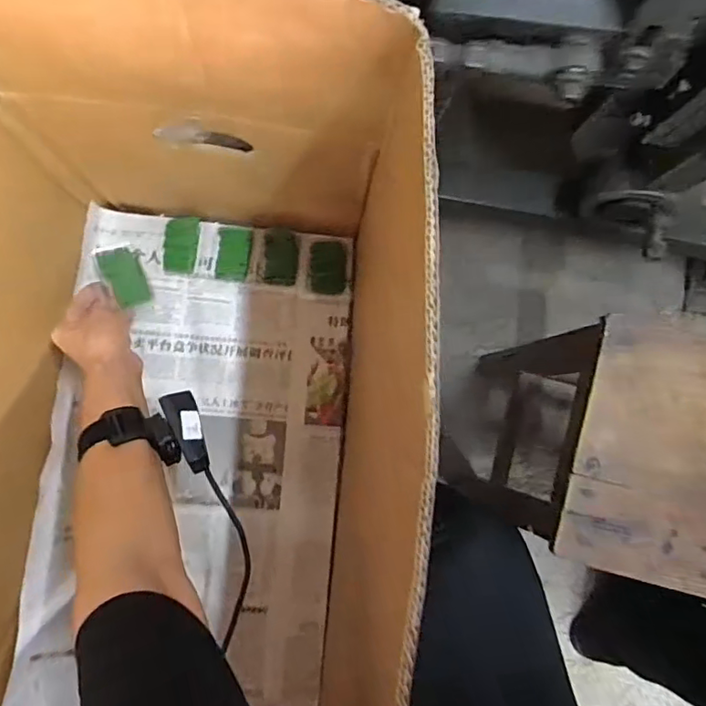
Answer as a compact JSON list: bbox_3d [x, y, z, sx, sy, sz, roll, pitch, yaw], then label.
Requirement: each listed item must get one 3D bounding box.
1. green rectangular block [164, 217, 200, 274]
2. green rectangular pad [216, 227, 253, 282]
[{"bbox_3d":[-0.204,-0.129,0.666,0.037,0.008,0.065,7,84,-4],"label":"green rectangular block"},{"bbox_3d":[-0.142,-0.119,0.672,0.039,0.008,0.065,4,84,-4],"label":"green rectangular pad"}]

